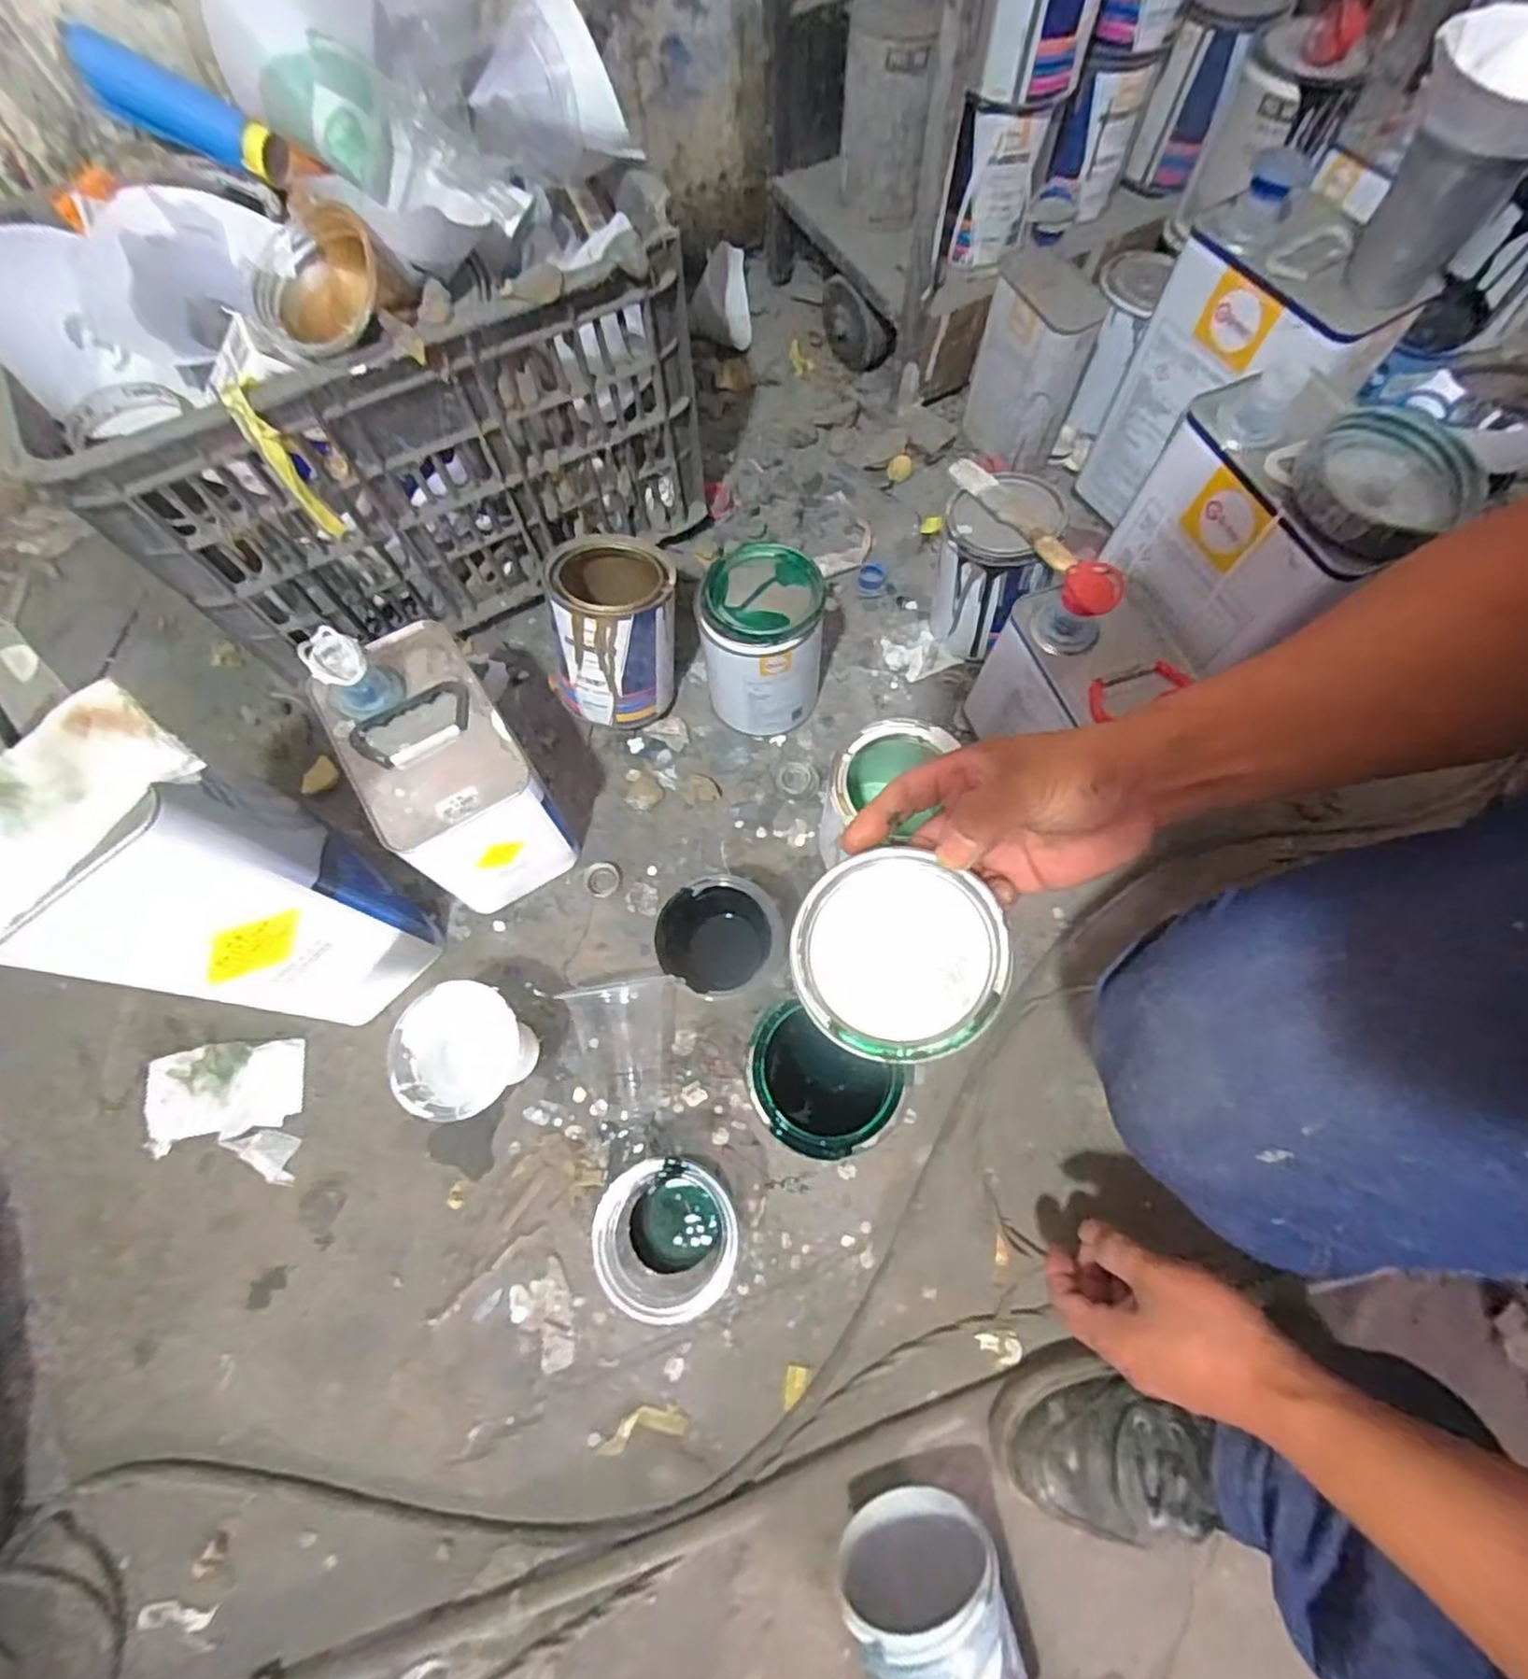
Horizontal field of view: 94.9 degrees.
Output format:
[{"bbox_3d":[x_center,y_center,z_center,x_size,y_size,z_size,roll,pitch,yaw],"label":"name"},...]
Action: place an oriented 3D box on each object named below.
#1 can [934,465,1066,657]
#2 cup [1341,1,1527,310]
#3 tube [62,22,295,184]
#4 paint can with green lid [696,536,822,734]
[{"bbox_3d":[0.208,-0.253,0.651,0.093,0.129,0.100,15,71,8],"label":"can"},{"bbox_3d":[0.440,-0.417,0.445,0.102,0.124,0.108,-1,70,2],"label":"cup"},{"bbox_3d":[-0.426,-0.534,0.517,0.173,0.031,0.031,25,72,-2],"label":"tube"},{"bbox_3d":[-0.001,-0.171,0.624,0.102,0.139,0.102,-1,70,2],"label":"paint can with green lid"}]

